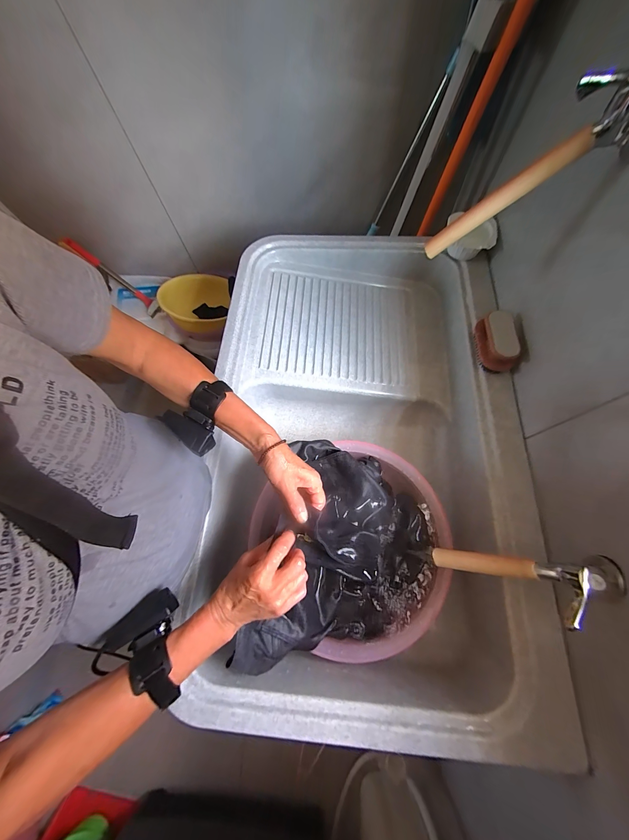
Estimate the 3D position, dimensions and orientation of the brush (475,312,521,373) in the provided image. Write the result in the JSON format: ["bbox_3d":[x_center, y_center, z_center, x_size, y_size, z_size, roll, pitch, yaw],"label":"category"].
[{"bbox_3d":[0.329,-0.144,0.498,0.049,0.056,0.110,3,69,4],"label":"brush"}]

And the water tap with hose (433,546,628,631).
[{"bbox_3d":[0.248,0.191,0.348,0.199,0.093,0.066,-13,61,44],"label":"water tap with hose"}]

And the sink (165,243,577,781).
[{"bbox_3d":[0.081,0.017,0.592,0.536,0.196,0.901,1,69,4],"label":"sink"}]

